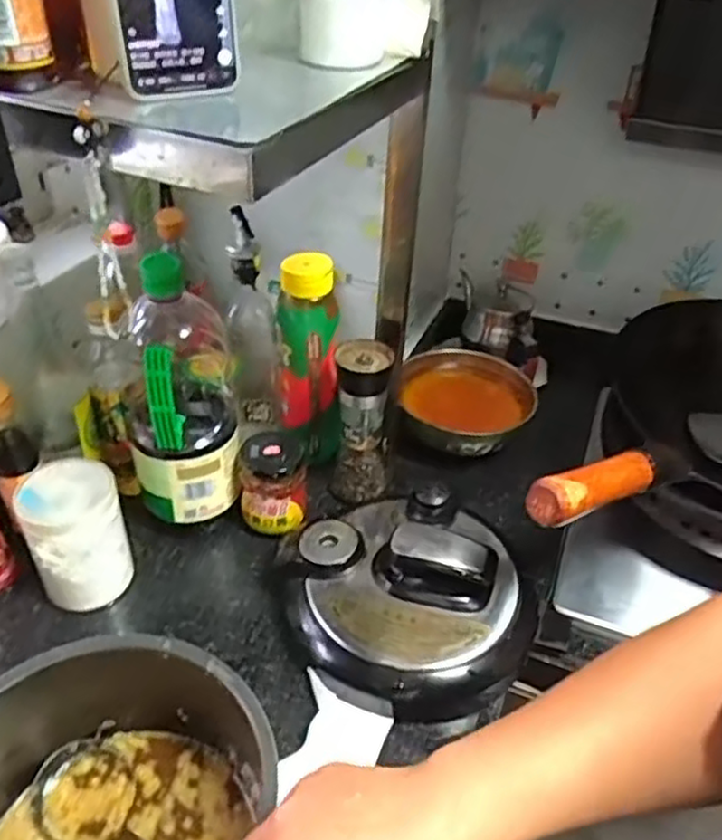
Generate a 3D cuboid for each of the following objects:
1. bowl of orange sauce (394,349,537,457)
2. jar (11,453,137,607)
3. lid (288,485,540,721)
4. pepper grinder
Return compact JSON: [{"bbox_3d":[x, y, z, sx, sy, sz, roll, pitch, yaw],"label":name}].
[{"bbox_3d":[0.123,-0.016,0.876,0.155,0.077,0.171,23,44,23],"label":"bowl of orange sauce"},{"bbox_3d":[-0.262,0.110,0.661,0.085,0.123,0.080,2,40,-2],"label":"jar"},{"bbox_3d":[0.049,0.149,0.655,0.221,0.094,0.220,2,40,-2],"label":"lid"},{"bbox_3d":[0.000,0.004,0.758,0.058,0.170,0.060,7,40,5],"label":"pepper grinder"}]

